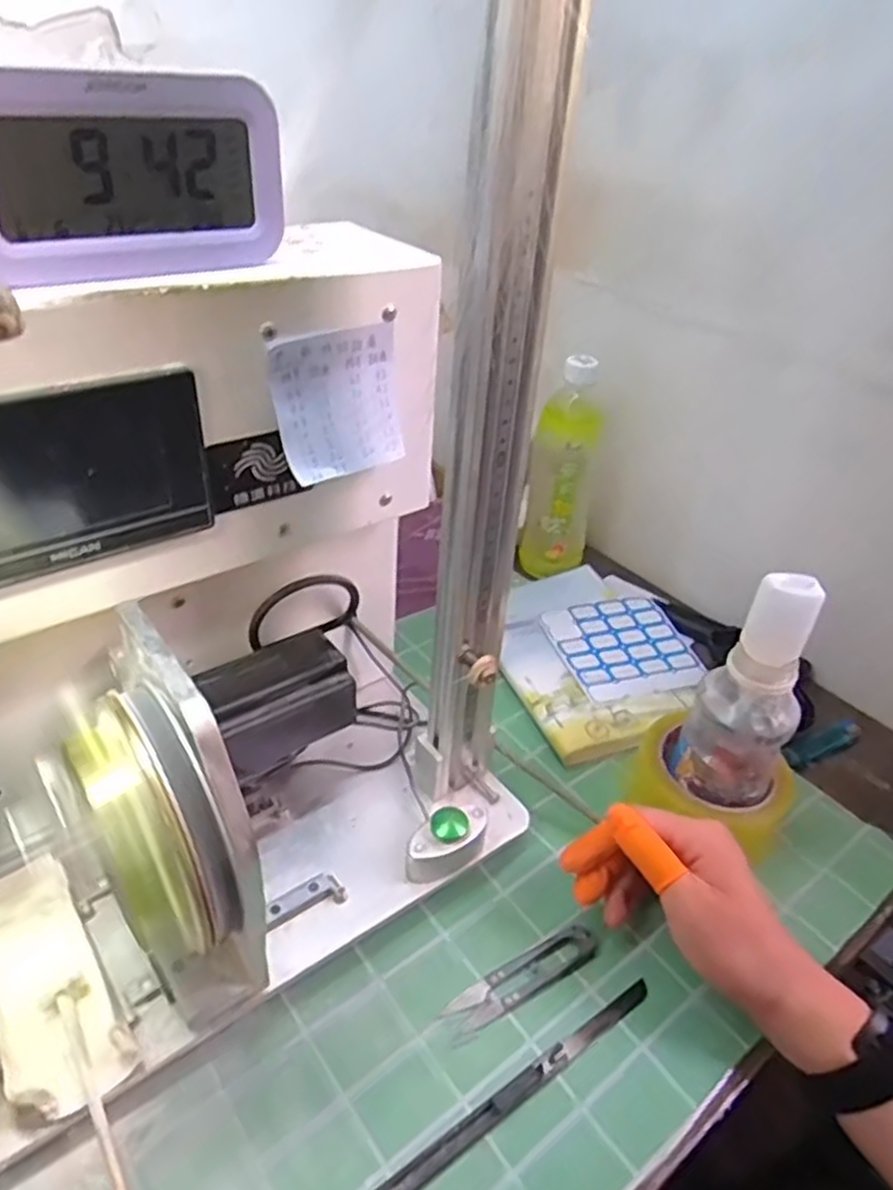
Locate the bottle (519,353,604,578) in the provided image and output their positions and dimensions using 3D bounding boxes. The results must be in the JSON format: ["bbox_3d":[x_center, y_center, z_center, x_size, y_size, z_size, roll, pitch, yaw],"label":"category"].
[{"bbox_3d":[0.112,-0.109,0.719,0.064,0.204,0.058,6,36,1],"label":"bottle"}]

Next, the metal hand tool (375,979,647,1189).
[{"bbox_3d":[0.034,0.257,0.393,0.197,0.004,0.012,-20,43,-31],"label":"metal hand tool"}]

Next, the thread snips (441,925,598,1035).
[{"bbox_3d":[0.045,0.220,0.442,0.096,0.007,0.023,-17,42,-27],"label":"thread snips"}]

